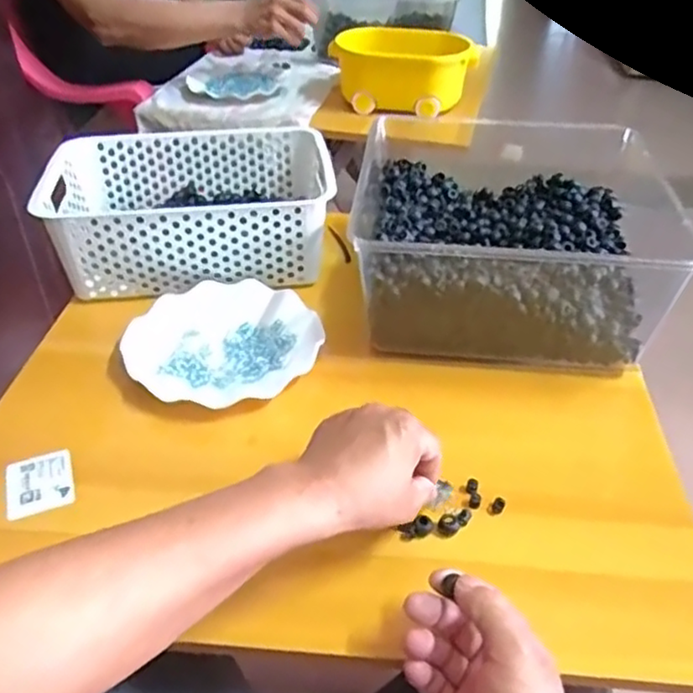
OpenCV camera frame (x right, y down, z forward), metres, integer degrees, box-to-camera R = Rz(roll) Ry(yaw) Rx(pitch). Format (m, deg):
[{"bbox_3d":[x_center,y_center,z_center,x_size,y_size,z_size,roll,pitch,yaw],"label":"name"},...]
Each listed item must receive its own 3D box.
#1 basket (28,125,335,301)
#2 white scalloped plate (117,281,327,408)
[{"bbox_3d":[-0.179,-0.162,0.773,0.300,0.101,0.206,-6,39,-8],"label":"basket"},{"bbox_3d":[-0.122,-0.005,0.667,0.183,0.033,0.176,0,39,0],"label":"white scalloped plate"}]

